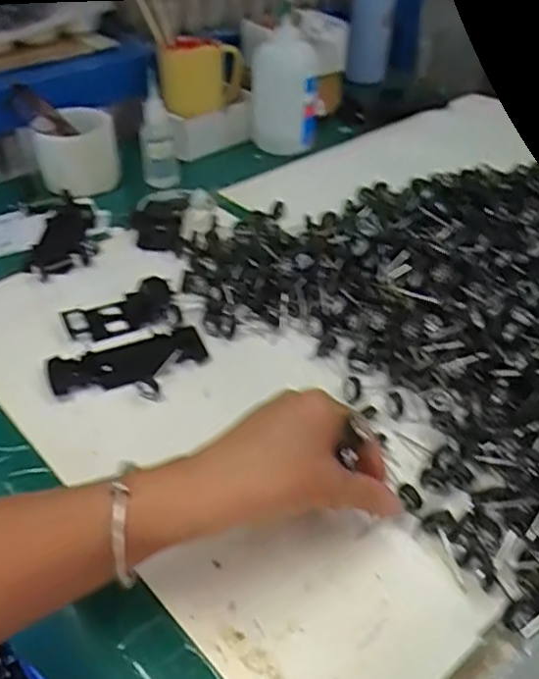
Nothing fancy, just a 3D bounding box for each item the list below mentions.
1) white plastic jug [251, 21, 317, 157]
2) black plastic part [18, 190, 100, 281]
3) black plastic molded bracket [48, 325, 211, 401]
[{"bbox_3d":[0.017,-0.318,0.803,0.073,0.143,0.085,5,40,6],"label":"white plastic jug"},{"bbox_3d":[-0.217,-0.110,0.657,0.071,0.018,0.140,-11,41,-13],"label":"black plastic part"},{"bbox_3d":[-0.109,0.022,0.508,0.122,0.010,0.067,-16,43,-19],"label":"black plastic molded bracket"}]

